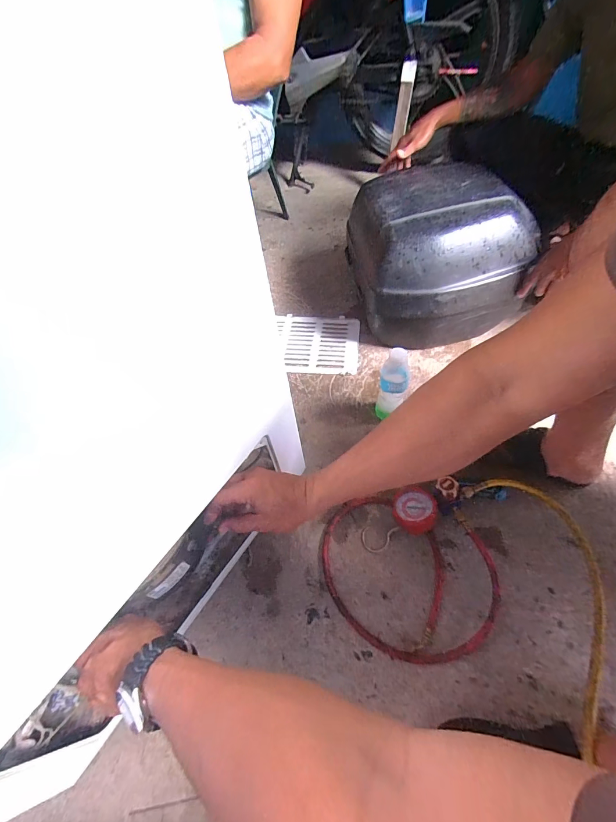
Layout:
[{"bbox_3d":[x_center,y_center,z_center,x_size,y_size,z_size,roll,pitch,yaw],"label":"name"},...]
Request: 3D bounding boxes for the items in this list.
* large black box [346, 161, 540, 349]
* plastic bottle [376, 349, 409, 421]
[{"bbox_3d":[0.302,-0.358,0.787,0.384,0.276,0.333,-12,56,-3],"label":"large black box"},{"bbox_3d":[0.168,-0.044,0.670,0.055,0.194,0.055,6,56,8],"label":"plastic bottle"}]

